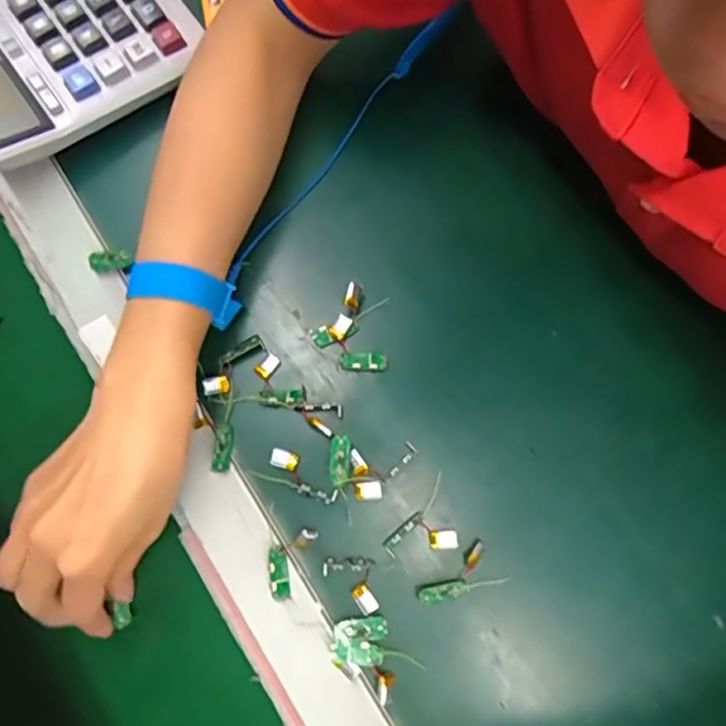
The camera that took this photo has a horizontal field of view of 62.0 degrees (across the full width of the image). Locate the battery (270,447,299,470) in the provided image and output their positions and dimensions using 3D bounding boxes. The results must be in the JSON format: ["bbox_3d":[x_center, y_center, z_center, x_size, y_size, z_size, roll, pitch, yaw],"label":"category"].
[{"bbox_3d":[-0.046,0.056,0.352,0.016,0.004,0.011,15,80,3],"label":"battery"}]

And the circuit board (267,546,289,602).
[{"bbox_3d":[-0.048,0.119,0.340,0.010,0.004,0.029,-10,79,-1],"label":"circuit board"}]

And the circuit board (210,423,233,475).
[{"bbox_3d":[-0.082,0.050,0.352,0.011,0.006,0.028,4,79,1],"label":"circuit board"}]

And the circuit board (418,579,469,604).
[{"bbox_3d":[0.045,0.128,0.338,0.027,0.004,0.009,-13,80,-2],"label":"circuit board"}]

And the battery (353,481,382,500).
[{"bbox_3d":[0.003,0.074,0.348,0.016,0.004,0.010,-5,79,0],"label":"battery"}]

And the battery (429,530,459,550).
[{"bbox_3d":[0.046,0.100,0.343,0.016,0.004,0.011,-8,79,-1],"label":"battery"}]

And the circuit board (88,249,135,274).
[{"bbox_3d":[-0.157,-0.064,0.376,0.025,0.014,0.004,-16,42,1],"label":"circuit board"}]

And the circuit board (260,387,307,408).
[{"bbox_3d":[-0.048,0.021,0.358,0.028,0.004,0.011,-3,79,0],"label":"circuit board"}]

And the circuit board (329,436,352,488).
[{"bbox_3d":[-0.013,0.056,0.349,0.012,0.004,0.028,-1,79,1],"label":"circuit board"}]

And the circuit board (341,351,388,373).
[{"bbox_3d":[0.001,-0.001,0.363,0.028,0.004,0.012,3,79,1],"label":"circuit board"}]

